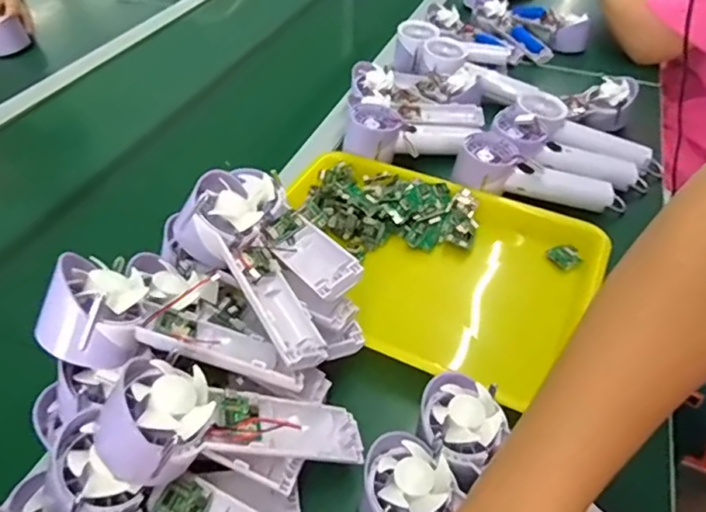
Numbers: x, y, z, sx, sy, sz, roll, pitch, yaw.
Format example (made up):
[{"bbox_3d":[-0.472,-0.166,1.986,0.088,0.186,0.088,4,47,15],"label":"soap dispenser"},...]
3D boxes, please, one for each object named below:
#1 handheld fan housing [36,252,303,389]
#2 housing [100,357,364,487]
[{"bbox_3d":[-0.121,0.051,0.391,0.168,0.038,0.070,23,37,-25],"label":"handheld fan housing"},{"bbox_3d":[-0.071,0.112,0.367,0.173,0.052,0.061,19,32,-34],"label":"housing"}]

